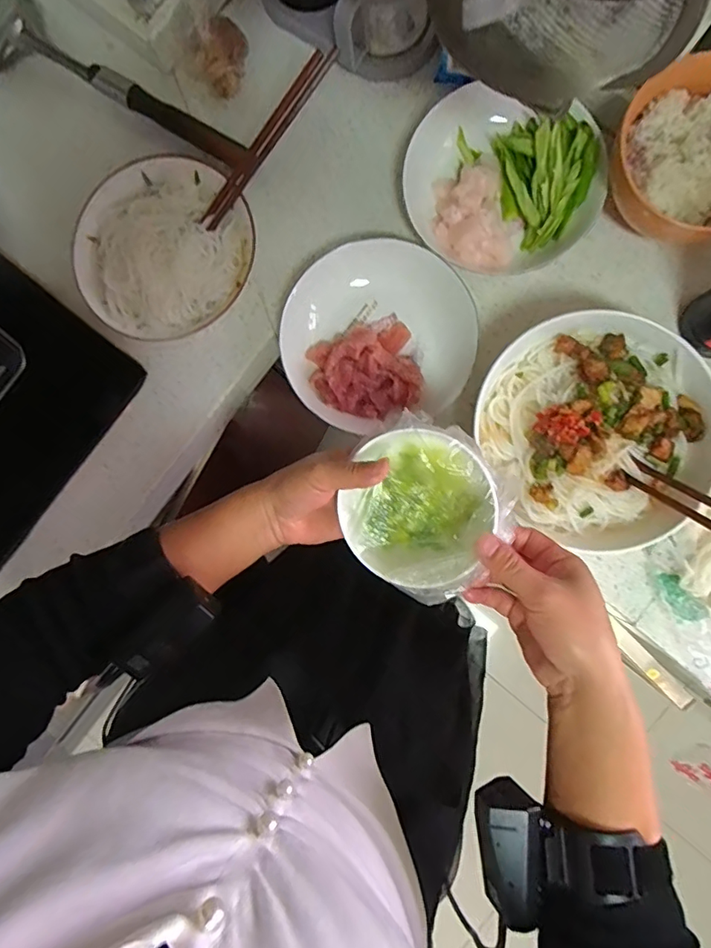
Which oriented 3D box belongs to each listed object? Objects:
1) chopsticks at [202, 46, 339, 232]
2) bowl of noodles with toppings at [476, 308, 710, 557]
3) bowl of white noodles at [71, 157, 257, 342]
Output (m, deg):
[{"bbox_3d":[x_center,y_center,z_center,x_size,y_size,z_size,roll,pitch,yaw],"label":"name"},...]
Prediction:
[{"bbox_3d":[-0.081,-0.296,0.456,0.178,0.015,0.023,-42,76,23],"label":"chopsticks"},{"bbox_3d":[0.210,-0.037,0.435,0.175,0.057,0.195,-26,76,-5],"label":"bowl of noodles with toppings"},{"bbox_3d":[-0.184,-0.211,0.498,0.168,0.061,0.166,-1,75,2],"label":"bowl of white noodles"}]

